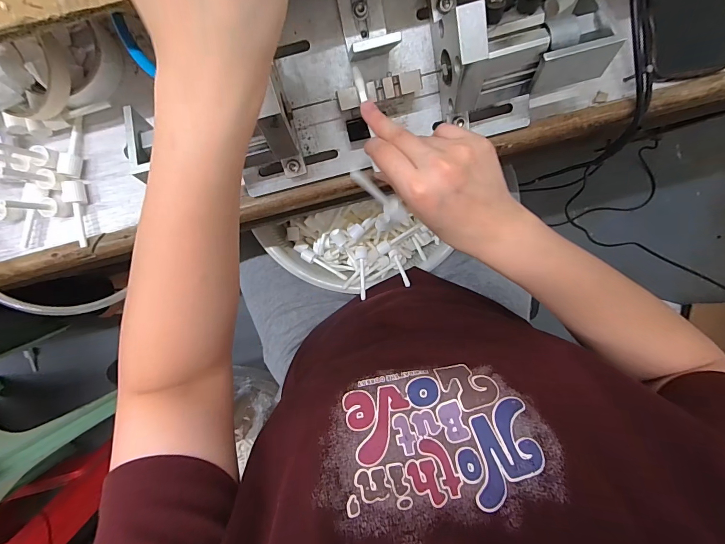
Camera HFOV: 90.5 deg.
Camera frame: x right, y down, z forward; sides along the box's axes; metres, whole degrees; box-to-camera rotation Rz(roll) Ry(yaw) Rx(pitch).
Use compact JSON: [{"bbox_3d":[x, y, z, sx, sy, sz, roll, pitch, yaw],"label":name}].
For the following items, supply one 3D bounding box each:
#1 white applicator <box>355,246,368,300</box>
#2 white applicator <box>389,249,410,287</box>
[{"bbox_3d":[0.000,0.003,0.544,0.019,0.023,0.086,-3,68,0],"label":"white applicator"},{"bbox_3d":[0.059,-0.005,0.548,0.019,0.081,0.021,-17,133,2],"label":"white applicator"}]

